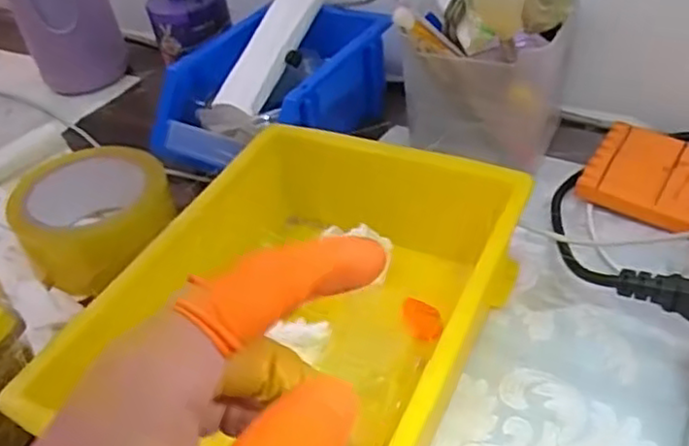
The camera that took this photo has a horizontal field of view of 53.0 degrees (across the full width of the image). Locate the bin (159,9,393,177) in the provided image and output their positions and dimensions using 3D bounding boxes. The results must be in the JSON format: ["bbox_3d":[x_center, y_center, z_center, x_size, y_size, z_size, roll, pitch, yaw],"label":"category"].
[{"bbox_3d":[-0.054,-0.104,0.554,0.125,0.078,0.176,19,46,27],"label":"bin"}]

